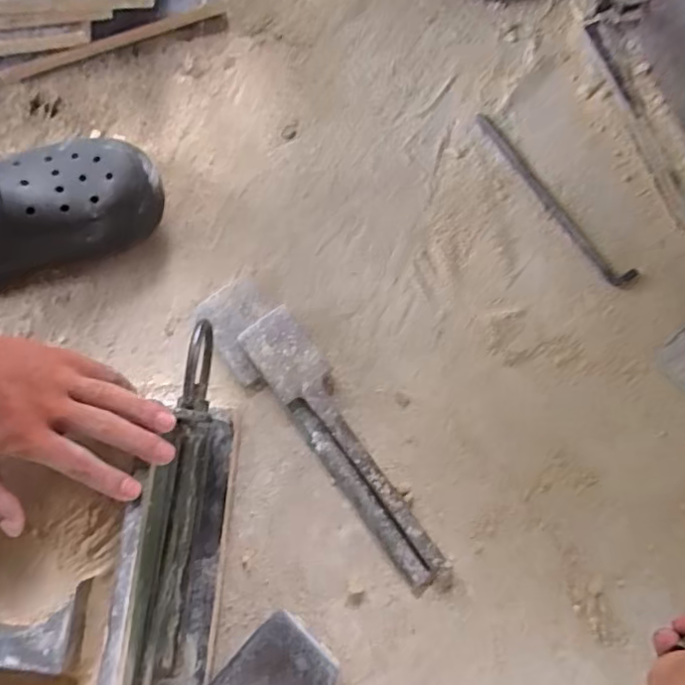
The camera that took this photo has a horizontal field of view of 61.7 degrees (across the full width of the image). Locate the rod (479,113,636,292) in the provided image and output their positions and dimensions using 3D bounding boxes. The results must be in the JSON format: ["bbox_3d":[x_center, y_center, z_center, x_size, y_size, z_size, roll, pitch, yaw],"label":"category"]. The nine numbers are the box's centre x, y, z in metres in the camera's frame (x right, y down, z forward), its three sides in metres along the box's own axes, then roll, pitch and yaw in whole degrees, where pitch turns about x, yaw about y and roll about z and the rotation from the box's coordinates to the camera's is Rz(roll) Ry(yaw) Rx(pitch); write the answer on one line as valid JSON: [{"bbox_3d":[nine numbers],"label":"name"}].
[{"bbox_3d":[0.211,-0.145,0.587,0.025,0.009,0.226,-38,78,-7],"label":"rod"}]

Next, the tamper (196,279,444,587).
[{"bbox_3d":[-0.018,0.073,0.530,0.069,0.026,0.320,-37,78,-7],"label":"tamper"}]

